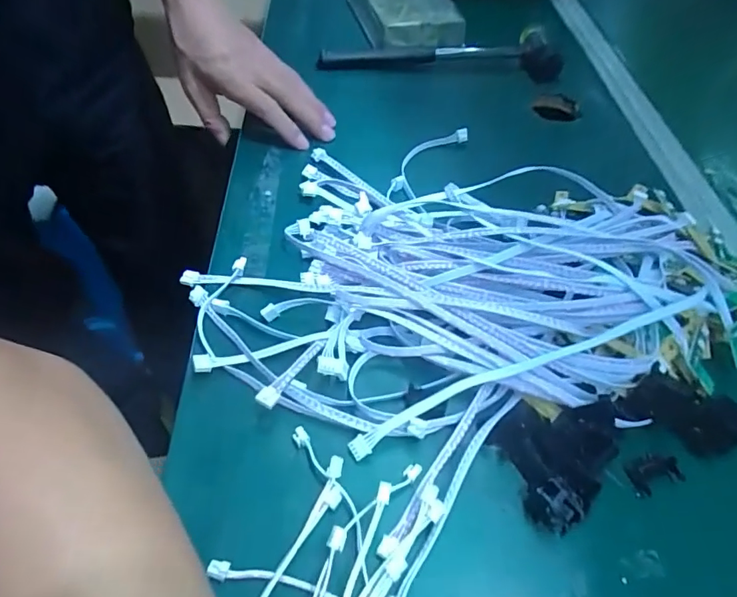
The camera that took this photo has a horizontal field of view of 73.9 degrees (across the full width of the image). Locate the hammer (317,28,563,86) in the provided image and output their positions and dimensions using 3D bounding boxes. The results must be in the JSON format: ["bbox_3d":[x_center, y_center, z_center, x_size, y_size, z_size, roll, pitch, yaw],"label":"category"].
[{"bbox_3d":[0.084,-0.286,0.574,0.275,0.039,0.072,4,51,0],"label":"hammer"}]

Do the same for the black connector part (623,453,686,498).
[{"bbox_3d":[0.160,0.098,0.276,0.026,0.013,0.019,-18,55,-16],"label":"black connector part"}]

